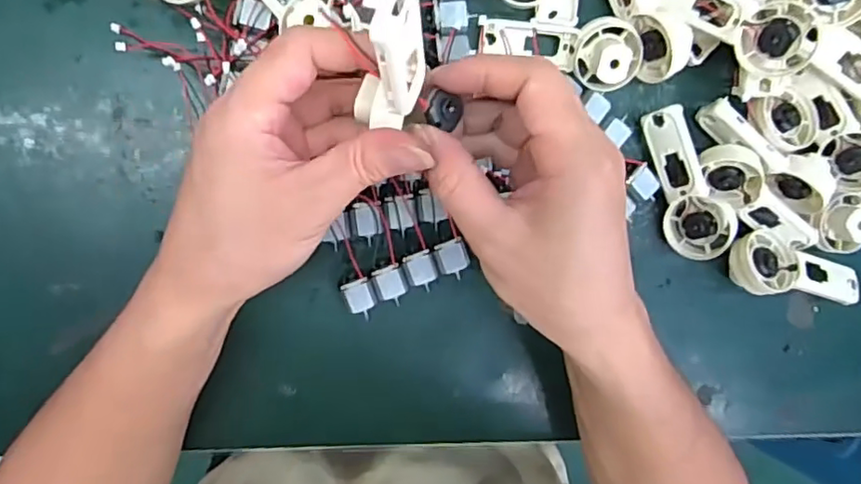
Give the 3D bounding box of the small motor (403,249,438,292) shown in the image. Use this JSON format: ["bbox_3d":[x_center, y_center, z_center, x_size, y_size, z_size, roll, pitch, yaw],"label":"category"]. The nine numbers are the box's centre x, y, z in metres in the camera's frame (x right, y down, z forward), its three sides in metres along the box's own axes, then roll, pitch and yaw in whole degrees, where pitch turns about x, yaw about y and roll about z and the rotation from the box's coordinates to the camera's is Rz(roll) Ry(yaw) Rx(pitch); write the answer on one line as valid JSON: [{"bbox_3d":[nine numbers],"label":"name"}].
[{"bbox_3d":[-0.005,0.018,0.356,0.017,0.007,0.025,-22,99,-4],"label":"small motor"}]

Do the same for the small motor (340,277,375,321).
[{"bbox_3d":[-0.041,0.033,0.356,0.016,0.015,0.025,-22,99,-4],"label":"small motor"}]

